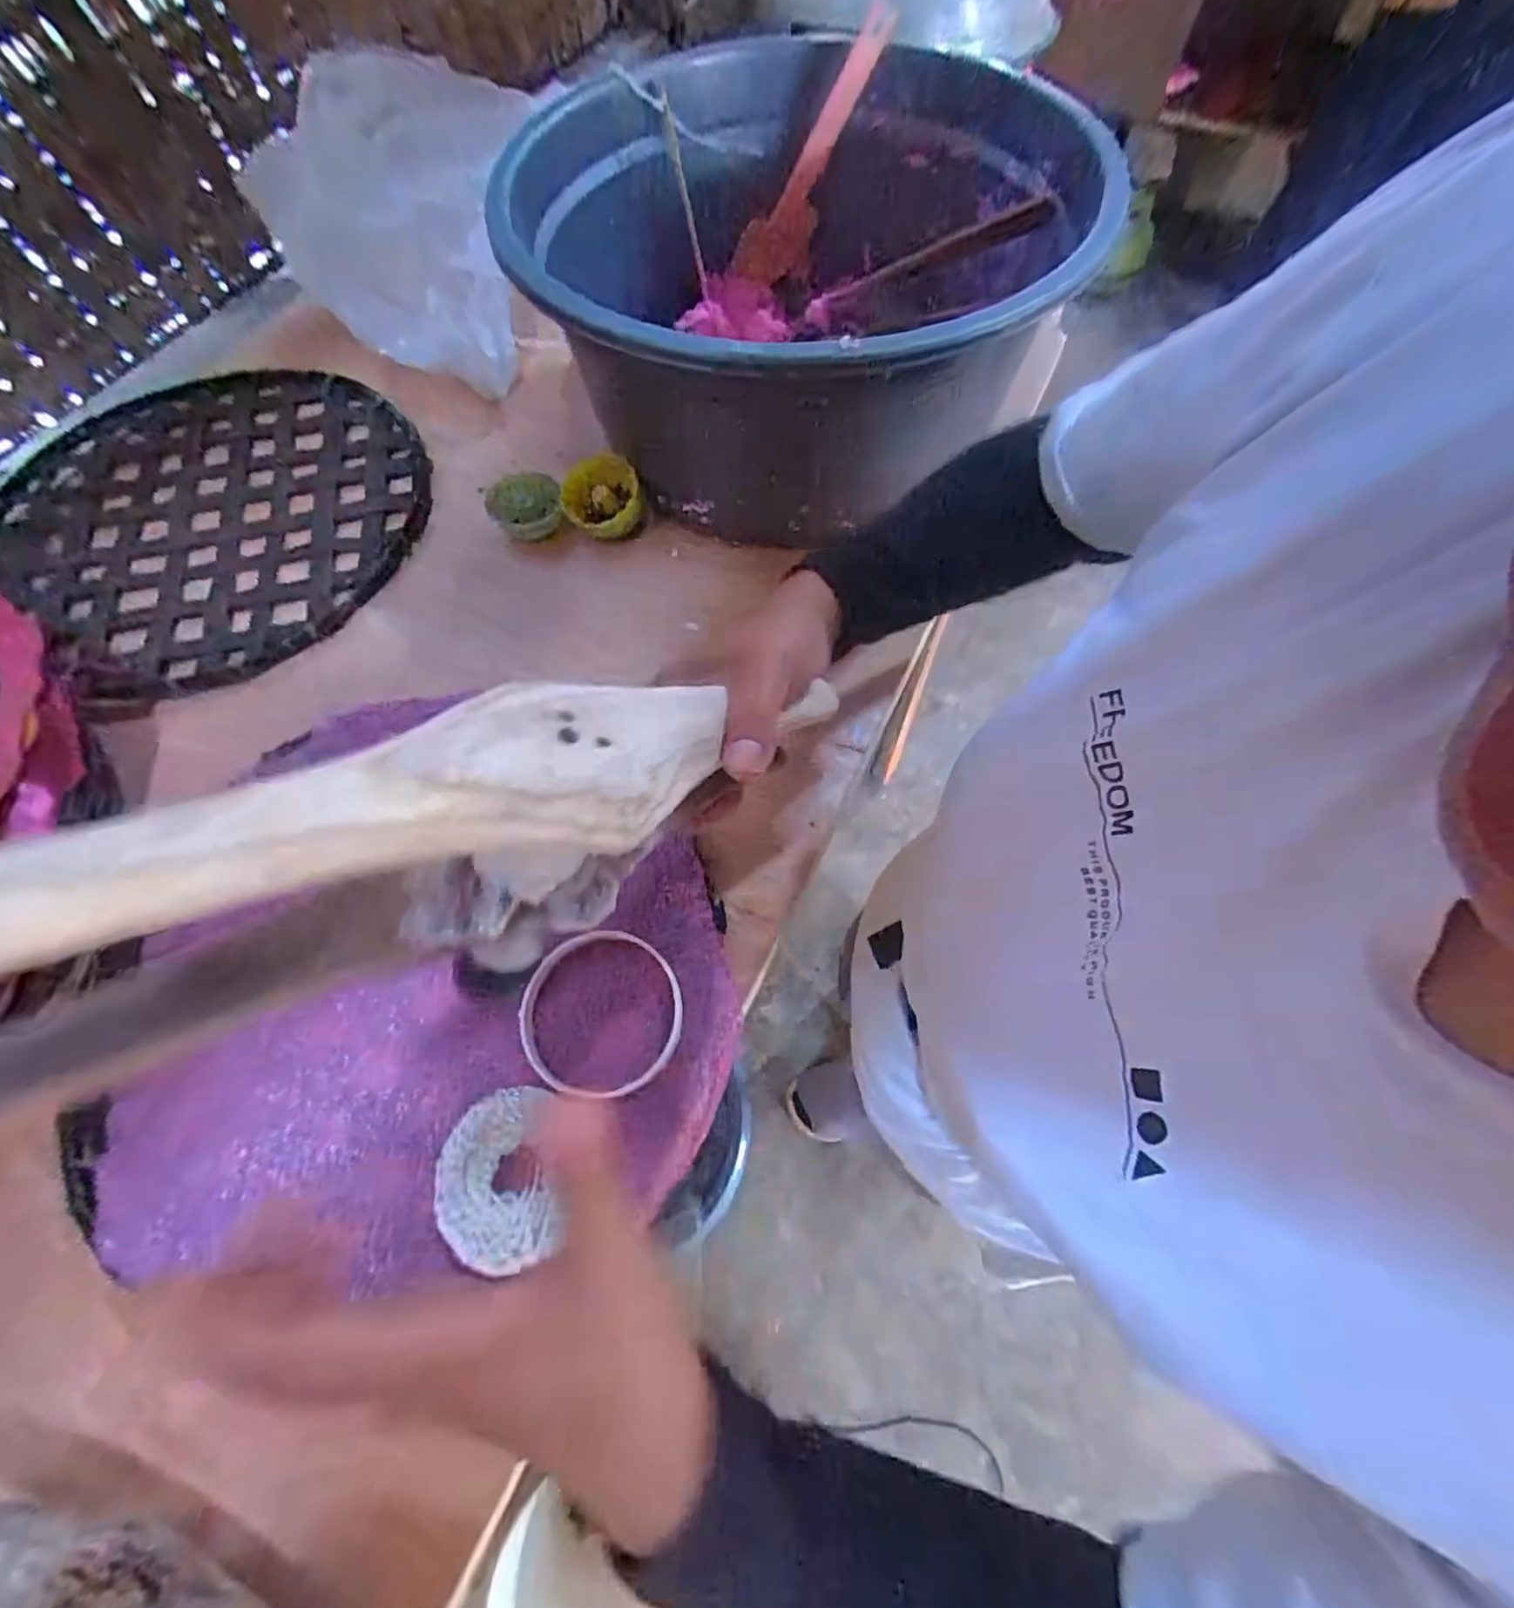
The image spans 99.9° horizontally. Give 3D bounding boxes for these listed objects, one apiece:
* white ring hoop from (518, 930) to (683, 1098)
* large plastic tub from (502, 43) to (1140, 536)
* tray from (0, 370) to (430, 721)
[{"bbox_3d":[-0.086,0.115,0.354,0.087,0.010,0.085,-1,66,2],"label":"white ring hoop"},{"bbox_3d":[0.019,-0.392,0.503,0.419,0.187,0.416,-1,66,2],"label":"large plastic tub"},{"bbox_3d":[-0.450,-0.248,0.529,0.345,0.018,0.320,37,71,15],"label":"tray"}]

